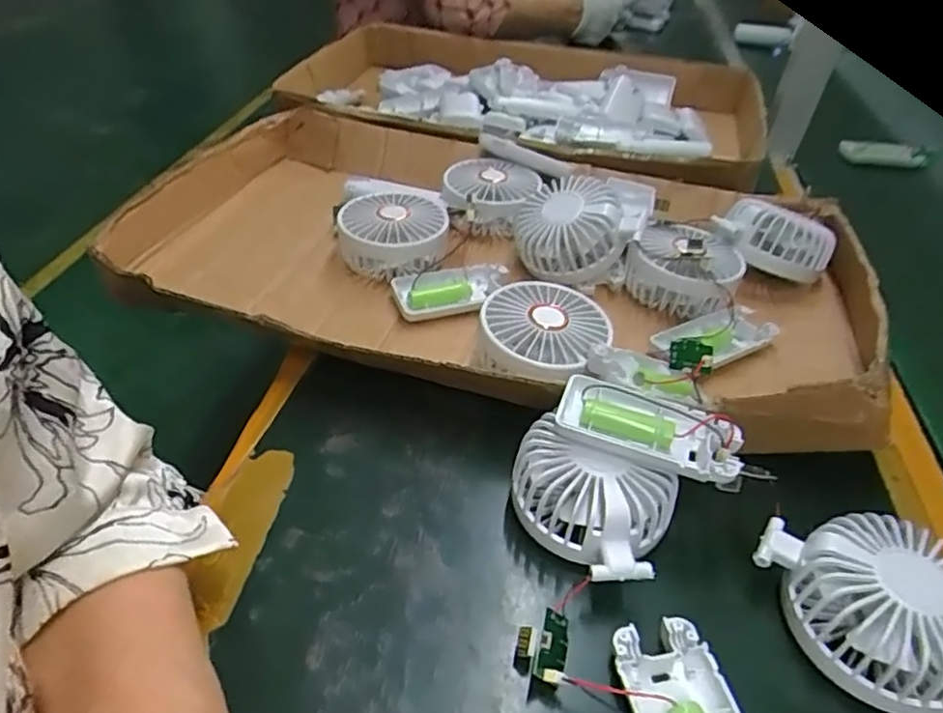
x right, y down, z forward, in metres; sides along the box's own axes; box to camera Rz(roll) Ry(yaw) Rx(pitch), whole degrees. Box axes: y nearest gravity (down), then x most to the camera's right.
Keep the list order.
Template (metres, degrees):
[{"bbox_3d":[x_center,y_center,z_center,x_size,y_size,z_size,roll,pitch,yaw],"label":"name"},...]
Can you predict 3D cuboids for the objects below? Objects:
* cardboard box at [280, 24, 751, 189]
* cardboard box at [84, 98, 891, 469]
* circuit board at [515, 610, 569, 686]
[{"bbox_3d":[0.054,-0.295,0.762,0.535,0.084,0.364,18,42,12],"label":"cardboard box"},{"bbox_3d":[0.017,-0.086,0.511,0.539,0.068,0.327,14,41,11],"label":"cardboard box"},{"bbox_3d":[0.032,0.133,0.299,0.022,0.023,0.028,16,42,12],"label":"circuit board"}]

